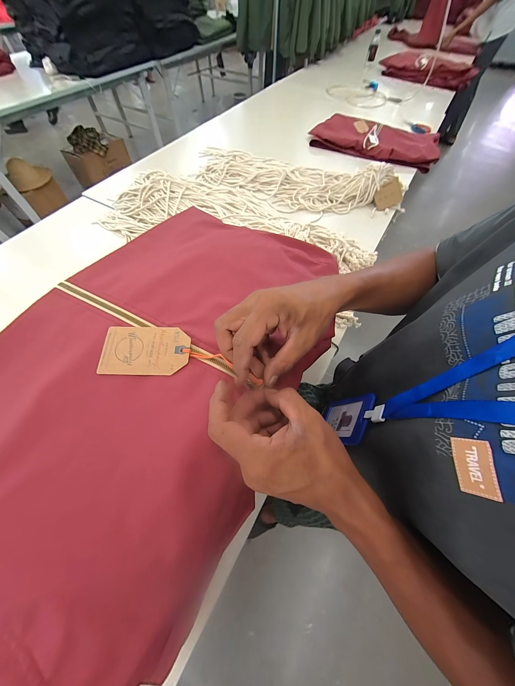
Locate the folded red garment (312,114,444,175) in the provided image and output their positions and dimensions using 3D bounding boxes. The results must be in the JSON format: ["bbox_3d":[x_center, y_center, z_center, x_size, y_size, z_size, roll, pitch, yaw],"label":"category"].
[{"bbox_3d":[0.616,-1.077,1.234,0.641,0.067,0.350,20,62,10],"label":"folded red garment"}]

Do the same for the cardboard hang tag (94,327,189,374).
[{"bbox_3d":[-0.130,0.008,0.270,0.099,0.004,0.058,1,69,1],"label":"cardboard hang tag"}]

